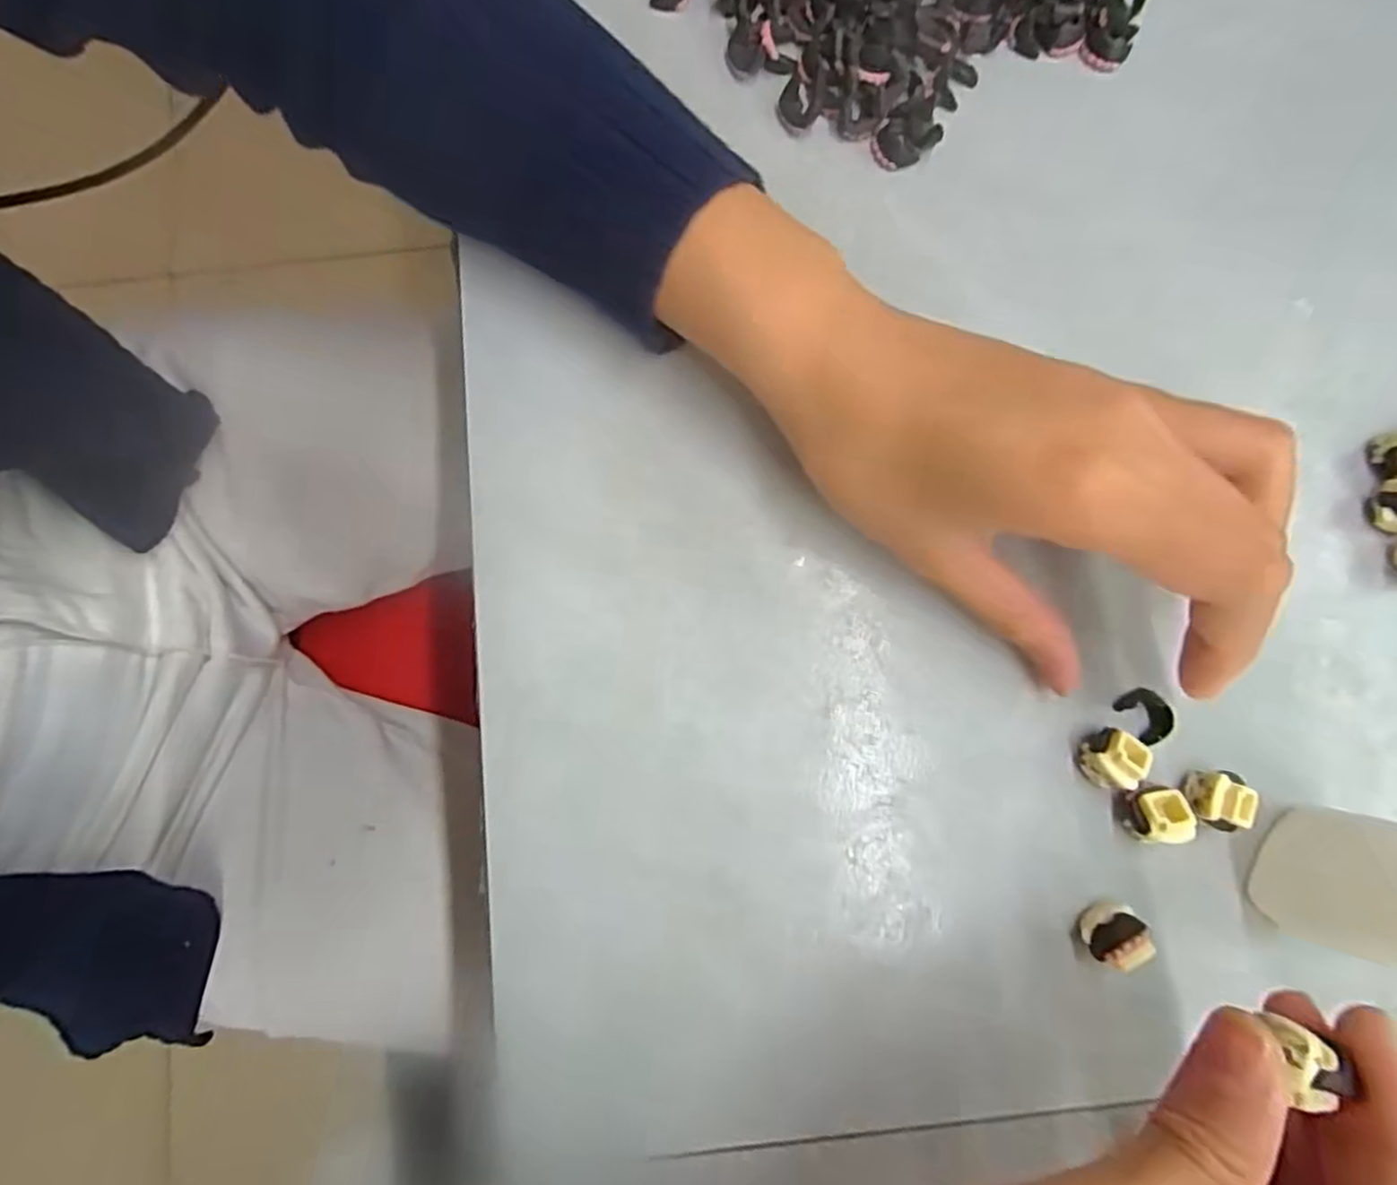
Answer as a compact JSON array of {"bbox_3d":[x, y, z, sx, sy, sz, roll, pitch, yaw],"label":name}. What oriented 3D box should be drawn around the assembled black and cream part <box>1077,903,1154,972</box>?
[{"bbox_3d":[0.115,0.095,0.198,0.016,0.014,0.013,-36,82,-7],"label":"assembled black and cream part"}]

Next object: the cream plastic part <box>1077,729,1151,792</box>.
[{"bbox_3d":[0.118,0.048,0.207,0.015,0.014,0.015,37,81,5],"label":"cream plastic part"}]

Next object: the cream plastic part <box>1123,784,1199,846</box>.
[{"bbox_3d":[0.130,0.063,0.205,0.012,0.015,0.015,1,80,-1],"label":"cream plastic part"}]

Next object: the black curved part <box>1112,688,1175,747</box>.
[{"bbox_3d":[0.134,0.036,0.214,0.013,0.006,0.015,-30,82,-6],"label":"black curved part"}]

